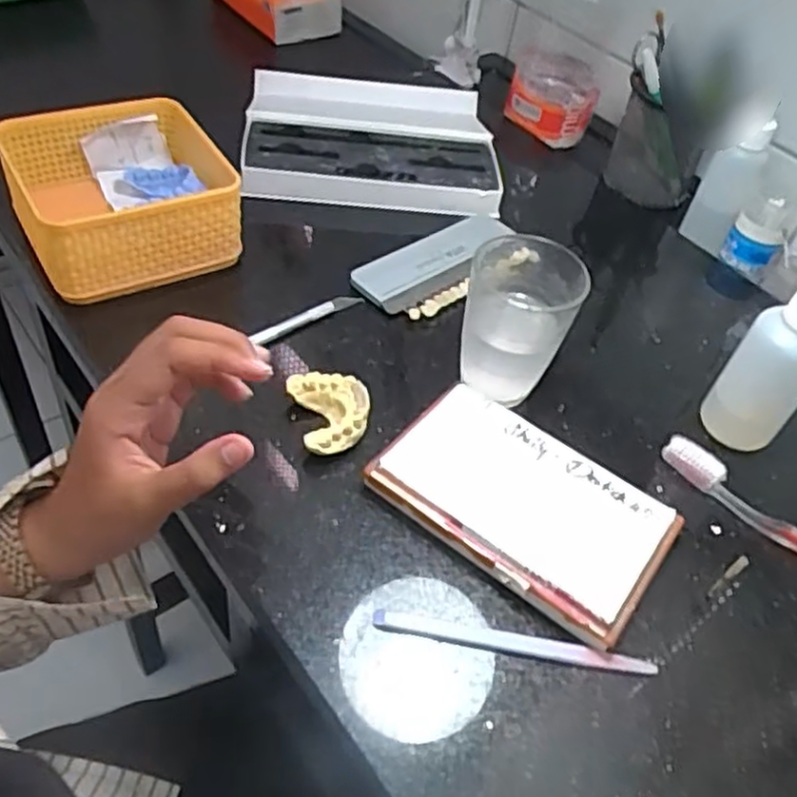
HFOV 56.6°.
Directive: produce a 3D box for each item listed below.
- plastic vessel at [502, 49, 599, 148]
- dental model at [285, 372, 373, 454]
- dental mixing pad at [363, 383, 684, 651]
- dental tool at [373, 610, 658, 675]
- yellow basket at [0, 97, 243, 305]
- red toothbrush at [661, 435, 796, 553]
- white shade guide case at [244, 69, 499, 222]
[{"bbox_3d":[0.157,-0.306,0.753,0.087,0.056,0.086,16,45,6],"label":"plastic vessel"},{"bbox_3d":[-0.040,0.012,0.438,0.044,0.030,0.049,-4,47,-13],"label":"dental model"},{"bbox_3d":[0.070,0.057,0.411,0.153,0.019,0.092,32,49,21],"label":"dental mixing pad"},{"bbox_3d":[0.057,0.120,0.365,0.138,0.007,0.011,9,45,0],"label":"dental tool"},{"bbox_3d":[-0.192,-0.143,0.520,0.136,0.067,0.135,-20,54,-26],"label":"yellow basket"},{"bbox_3d":[0.237,0.085,0.427,0.190,0.013,0.019,38,52,25],"label":"red toothbrush"},{"bbox_3d":[-0.027,-0.232,0.666,0.216,0.036,0.202,3,46,-7],"label":"white shade guide case"}]

